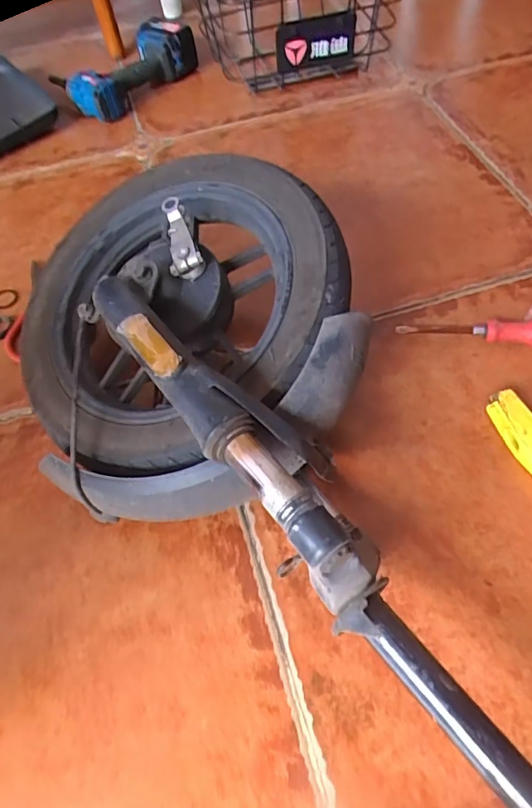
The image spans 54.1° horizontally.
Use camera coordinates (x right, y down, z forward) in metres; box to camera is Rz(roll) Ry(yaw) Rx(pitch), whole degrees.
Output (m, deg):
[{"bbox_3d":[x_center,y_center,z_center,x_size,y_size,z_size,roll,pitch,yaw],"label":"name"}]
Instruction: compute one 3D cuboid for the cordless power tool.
[{"bbox_3d":[-0.255,-0.612,0.960,0.266,0.101,0.164,-16,57,-5],"label":"cordless power tool"}]

